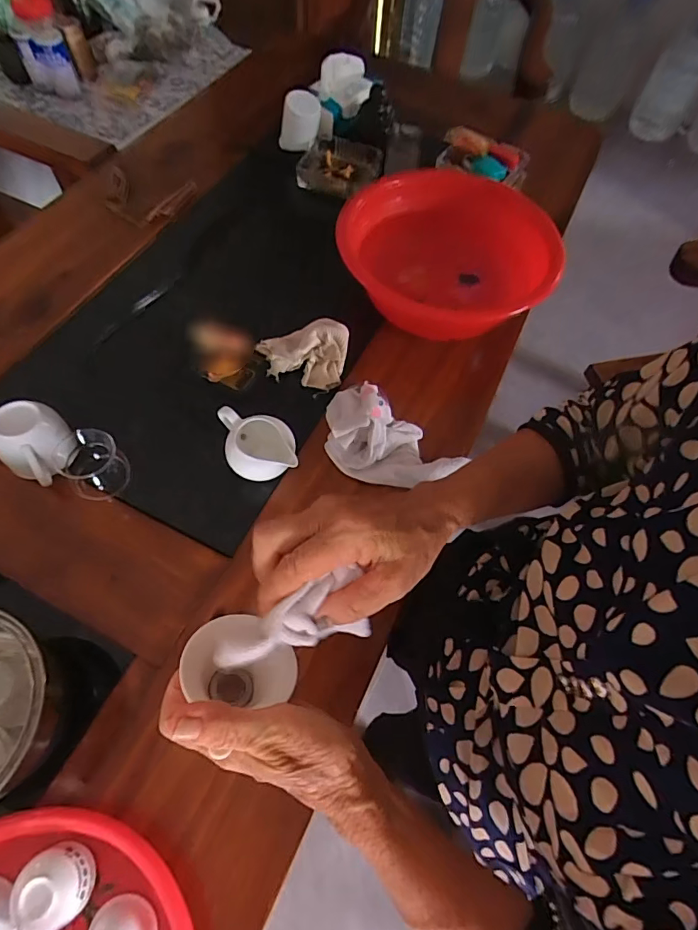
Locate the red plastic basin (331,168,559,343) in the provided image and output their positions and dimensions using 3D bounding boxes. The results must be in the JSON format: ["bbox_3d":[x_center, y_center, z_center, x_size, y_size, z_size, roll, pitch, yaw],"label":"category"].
[{"bbox_3d":[0.144,-0.301,0.701,0.292,0.095,0.292,1,62,-2],"label":"red plastic basin"}]

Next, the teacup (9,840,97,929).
[{"bbox_3d":[-0.232,0.329,0.371,0.052,0.029,0.052,1,62,-2],"label":"teacup"}]

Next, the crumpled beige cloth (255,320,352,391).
[{"bbox_3d":[-0.062,-0.159,0.646,0.116,0.035,0.103,10,62,3],"label":"crumpled beige cloth"}]

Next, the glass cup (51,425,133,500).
[{"bbox_3d":[-0.291,-0.004,0.537,0.073,0.052,0.063,39,67,17],"label":"glass cup"}]

